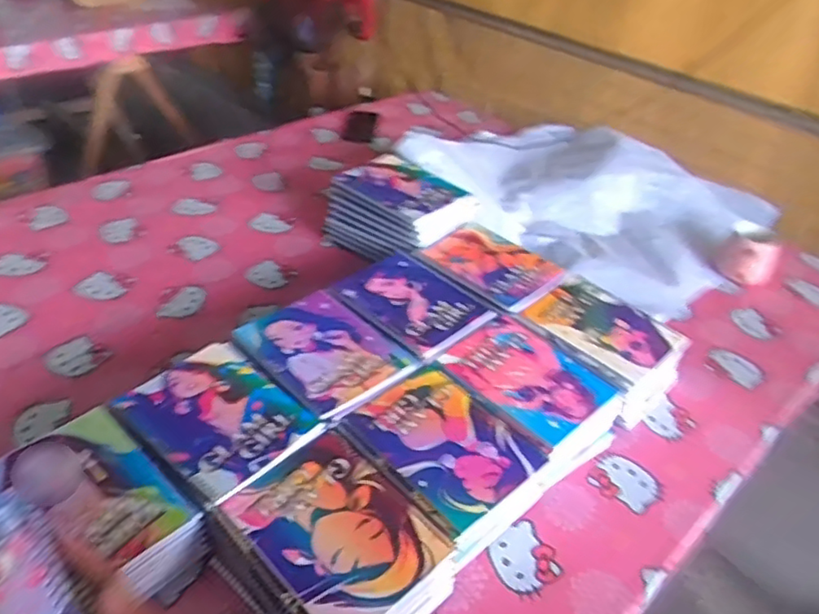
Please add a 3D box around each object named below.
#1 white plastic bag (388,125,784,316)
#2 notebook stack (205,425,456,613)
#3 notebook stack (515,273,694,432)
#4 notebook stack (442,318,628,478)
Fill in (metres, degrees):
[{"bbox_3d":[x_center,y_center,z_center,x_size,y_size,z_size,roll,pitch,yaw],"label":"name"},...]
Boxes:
[{"bbox_3d":[0.355,-0.241,1.297,0.611,0.130,0.631,-29,50,-36],"label":"white plastic bag"},{"bbox_3d":[-0.073,0.247,0.643,0.167,0.074,0.213,-28,49,-36],"label":"notebook stack"},{"bbox_3d":[0.275,0.059,0.929,0.203,0.082,0.162,33,45,30],"label":"notebook stack"},{"bbox_3d":[0.156,0.120,0.842,0.219,0.081,0.176,33,45,30],"label":"notebook stack"}]

